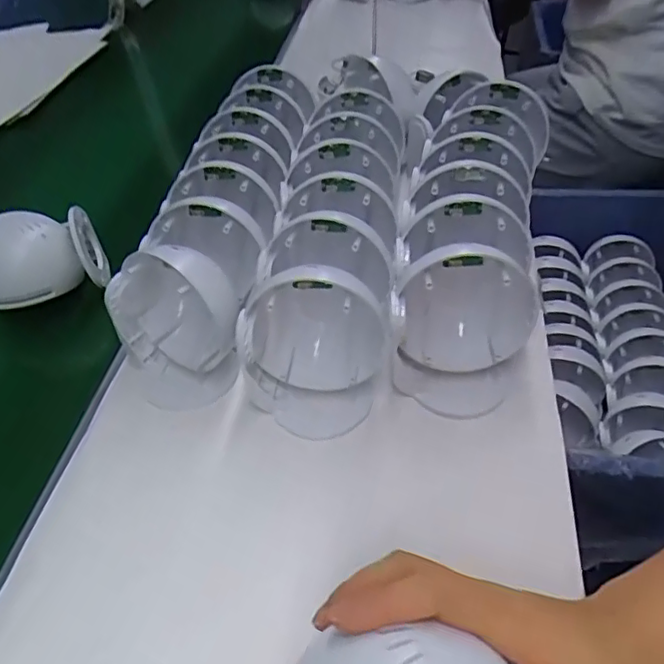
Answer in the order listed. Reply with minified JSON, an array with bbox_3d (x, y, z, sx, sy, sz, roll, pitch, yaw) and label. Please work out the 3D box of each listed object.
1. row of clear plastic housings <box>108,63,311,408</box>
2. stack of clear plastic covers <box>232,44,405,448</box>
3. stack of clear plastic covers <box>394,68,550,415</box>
[{"bbox_3d":[-0.104,-0.125,0.600,0.122,0.118,0.401,2,45,9],"label":"row of clear plastic housings"},{"bbox_3d":[0.013,-0.116,0.578,0.108,0.121,0.433,2,45,9],"label":"stack of clear plastic covers"},{"bbox_3d":[0.131,-0.099,0.551,0.115,0.119,0.335,8,46,15],"label":"stack of clear plastic covers"}]

